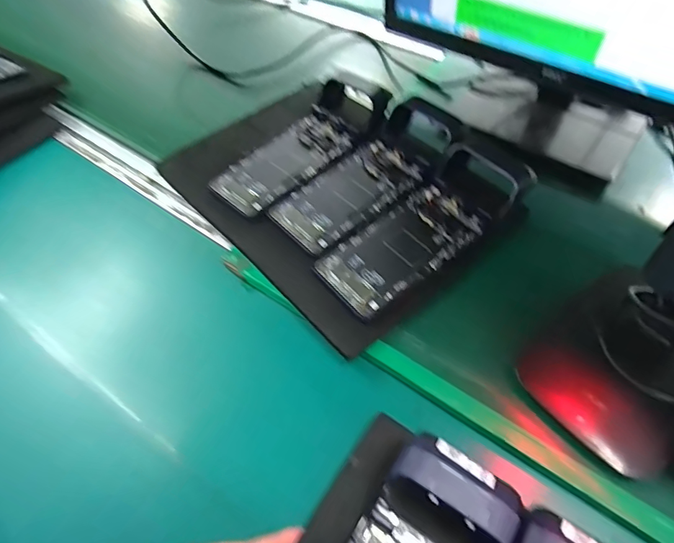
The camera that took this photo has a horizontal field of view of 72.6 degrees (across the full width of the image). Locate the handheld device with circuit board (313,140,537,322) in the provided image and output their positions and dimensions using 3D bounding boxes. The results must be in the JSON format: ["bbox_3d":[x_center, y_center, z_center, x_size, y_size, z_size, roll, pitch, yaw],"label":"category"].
[{"bbox_3d":[0.078,-0.048,0.421,0.207,0.043,0.085,-33,59,-21],"label":"handheld device with circuit board"}]

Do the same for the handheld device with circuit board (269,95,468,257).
[{"bbox_3d":[0.033,-0.107,0.468,0.210,0.039,0.087,-35,60,-23],"label":"handheld device with circuit board"}]

